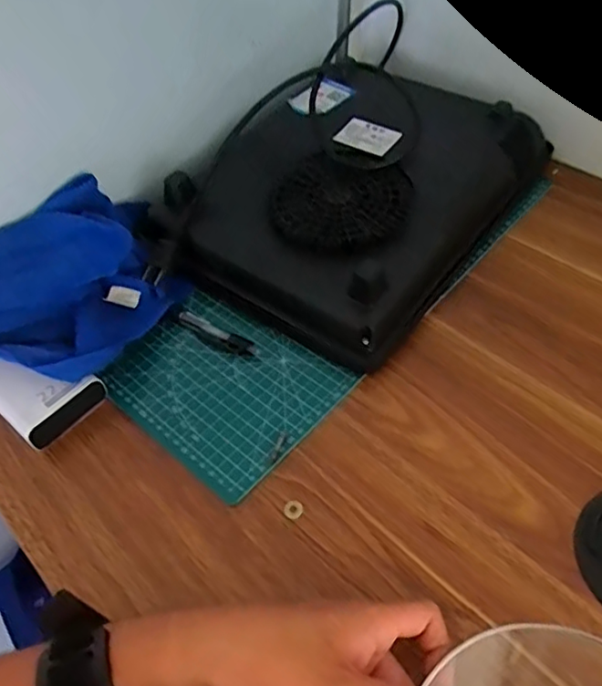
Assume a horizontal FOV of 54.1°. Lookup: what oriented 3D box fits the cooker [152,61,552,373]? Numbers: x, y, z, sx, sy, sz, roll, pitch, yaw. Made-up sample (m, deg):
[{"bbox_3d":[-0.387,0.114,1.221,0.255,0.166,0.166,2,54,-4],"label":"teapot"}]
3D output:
[{"bbox_3d":[0.053,-0.148,0.554,0.251,0.076,0.336,30,59,26],"label":"cooker"}]

